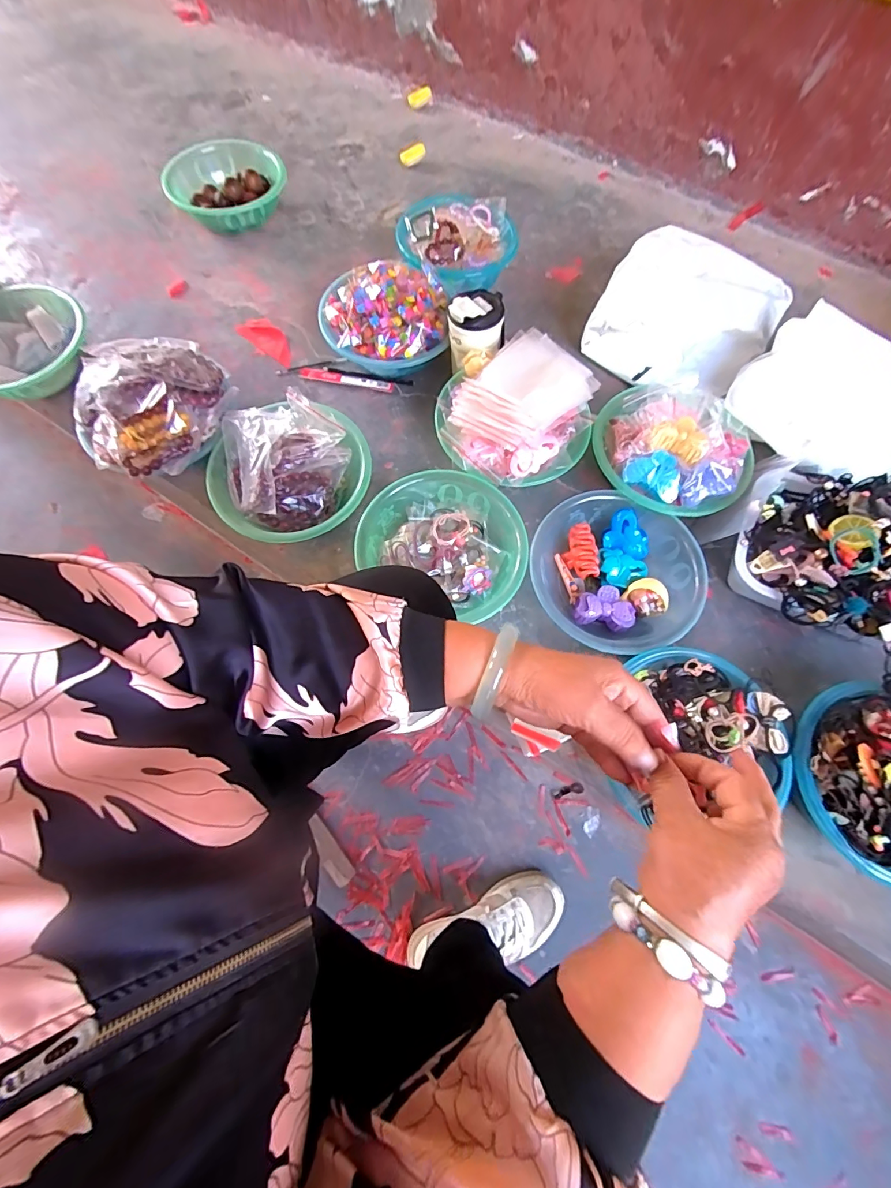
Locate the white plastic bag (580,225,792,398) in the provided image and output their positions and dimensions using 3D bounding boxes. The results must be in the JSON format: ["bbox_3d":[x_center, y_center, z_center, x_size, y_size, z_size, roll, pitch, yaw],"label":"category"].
[{"bbox_3d":[0.415,-0.491,0.787,0.287,0.104,0.304,37,74,10],"label":"white plastic bag"}]

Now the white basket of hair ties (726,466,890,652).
[{"bbox_3d":[0.546,-0.030,0.607,0.208,0.125,0.295,-40,75,-14],"label":"white basket of hair ties"}]

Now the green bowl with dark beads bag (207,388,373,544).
[{"bbox_3d":[-0.237,-0.179,0.682,0.231,0.101,0.227,1,71,-2],"label":"green bowl with dark beads bag"}]

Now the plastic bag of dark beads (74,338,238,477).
[{"bbox_3d":[-0.453,-0.302,0.670,0.209,0.071,0.241,15,70,5],"label":"plastic bag of dark beads"}]

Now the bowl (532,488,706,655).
[{"bbox_3d":[0.244,-0.032,0.641,0.214,0.077,0.225,1,71,-2],"label":"bowl"}]

